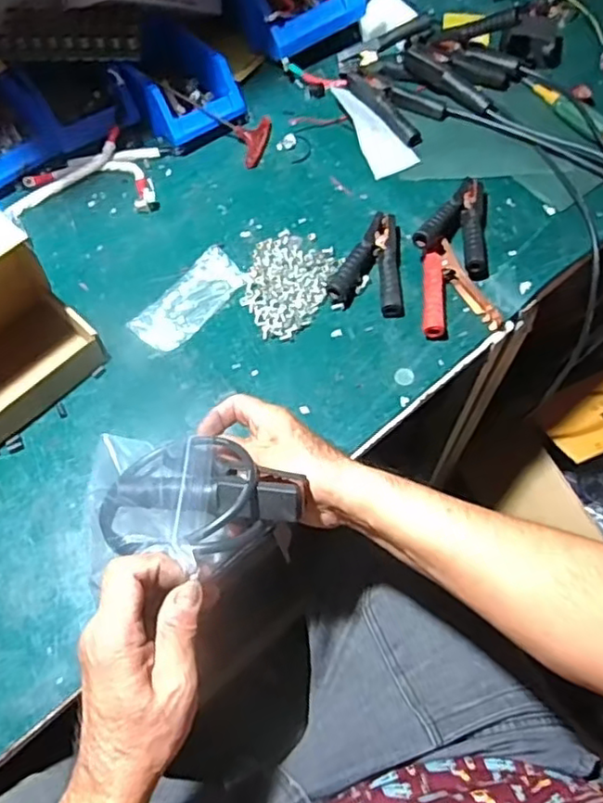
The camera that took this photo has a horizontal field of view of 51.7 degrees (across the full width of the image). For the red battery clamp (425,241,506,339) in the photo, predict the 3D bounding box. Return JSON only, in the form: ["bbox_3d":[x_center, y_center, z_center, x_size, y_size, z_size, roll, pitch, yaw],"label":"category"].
[{"bbox_3d":[0.173,-0.131,0.722,0.093,0.030,0.119,-10,63,-6],"label":"red battery clamp"}]

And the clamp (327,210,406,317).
[{"bbox_3d":[0.091,-0.166,0.735,0.085,0.028,0.131,16,64,7],"label":"clamp"}]

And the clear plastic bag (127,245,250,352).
[{"bbox_3d":[-0.128,-0.117,0.719,0.061,0.021,0.142,39,69,17],"label":"clear plastic bag"}]

